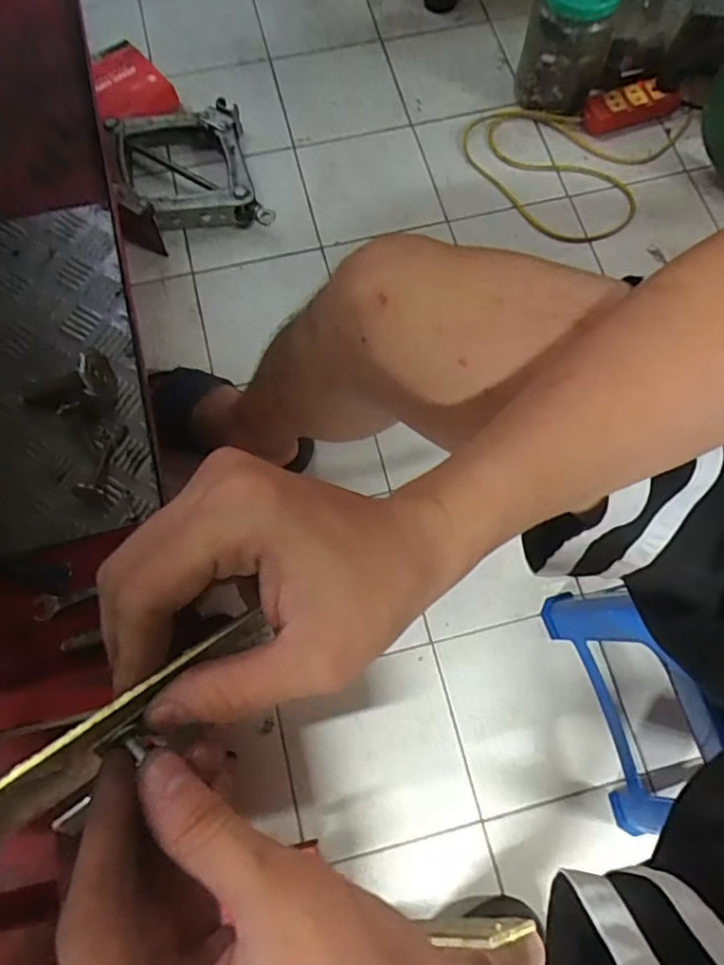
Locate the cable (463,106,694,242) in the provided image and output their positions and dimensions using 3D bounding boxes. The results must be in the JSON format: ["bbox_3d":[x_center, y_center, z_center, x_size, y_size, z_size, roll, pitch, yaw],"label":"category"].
[{"bbox_3d":[0.339,-0.490,0.937,0.356,0.023,0.245,6,73,1],"label":"cable"}]

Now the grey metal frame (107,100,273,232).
[{"bbox_3d":[-0.259,-0.474,0.886,0.203,0.086,0.212,-14,73,-5],"label":"grey metal frame"}]

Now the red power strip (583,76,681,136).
[{"bbox_3d":[0.432,-0.606,0.944,0.159,0.040,0.062,-14,73,-5],"label":"red power strip"}]

